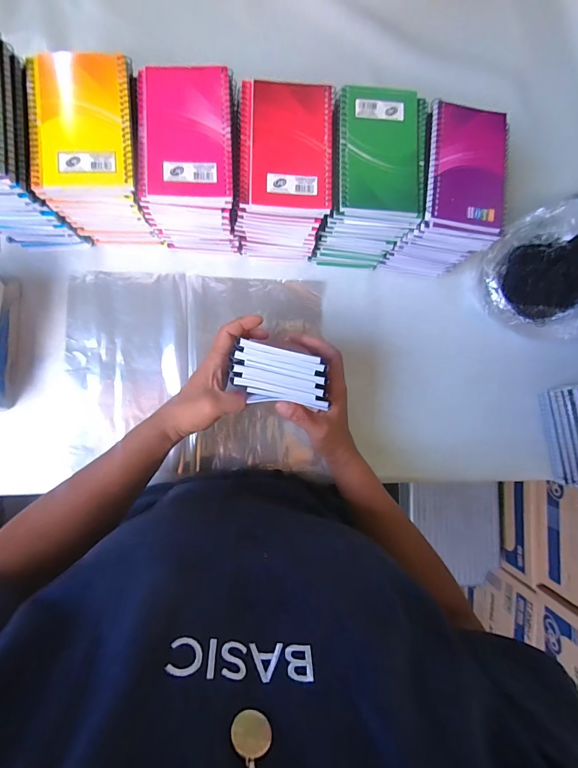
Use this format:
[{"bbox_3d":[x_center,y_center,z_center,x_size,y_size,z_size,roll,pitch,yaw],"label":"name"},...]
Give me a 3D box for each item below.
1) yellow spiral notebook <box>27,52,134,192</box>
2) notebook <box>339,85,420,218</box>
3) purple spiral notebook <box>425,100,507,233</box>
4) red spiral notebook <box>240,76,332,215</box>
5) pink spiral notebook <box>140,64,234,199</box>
[{"bbox_3d":[-0.200,-0.250,0.337,0.094,0.013,0.130,-1,89,-5],"label":"yellow spiral notebook"},{"bbox_3d":[0.092,-0.238,0.358,0.081,0.010,0.127,0,88,-5],"label":"notebook"},{"bbox_3d":[0.189,-0.232,0.373,0.086,0.010,0.129,5,88,-5],"label":"purple spiral notebook"},{"bbox_3d":[-0.003,-0.240,0.357,0.093,0.010,0.127,2,88,-5],"label":"red spiral notebook"},{"bbox_3d":[-0.100,-0.246,0.344,0.091,0.007,0.127,-1,88,-5],"label":"pink spiral notebook"}]

